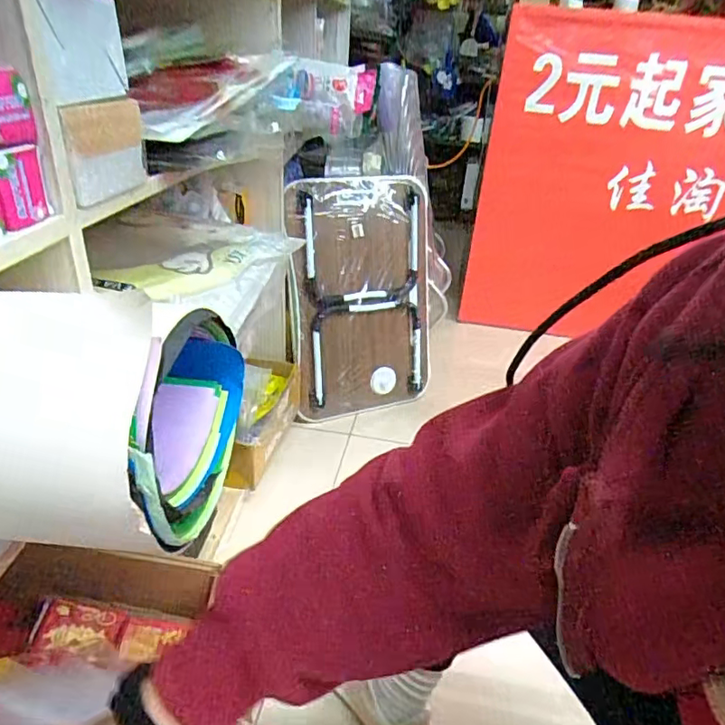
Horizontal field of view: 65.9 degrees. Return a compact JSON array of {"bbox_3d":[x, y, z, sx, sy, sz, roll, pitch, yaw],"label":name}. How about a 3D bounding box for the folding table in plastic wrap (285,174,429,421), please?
[{"bbox_3d":[0.008,-0.161,1.430,0.406,0.595,0.059,-11,18,-25],"label":"folding table in plastic wrap"}]

